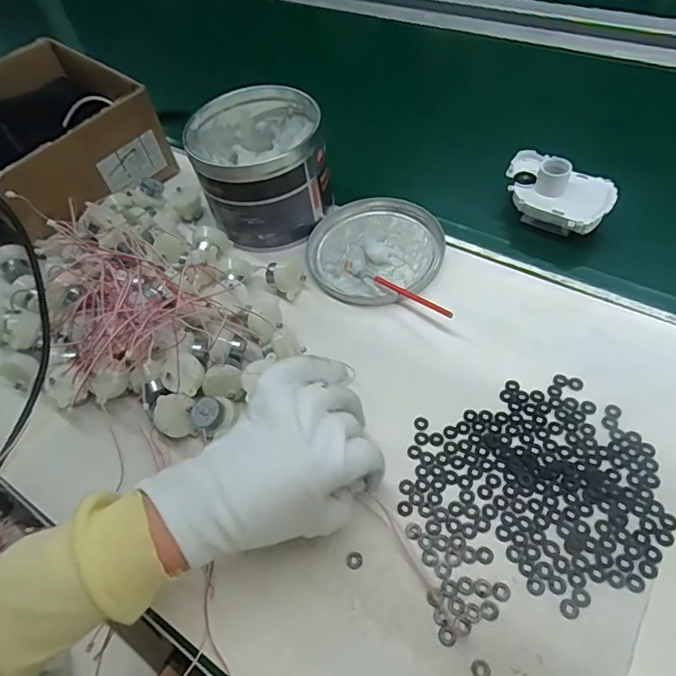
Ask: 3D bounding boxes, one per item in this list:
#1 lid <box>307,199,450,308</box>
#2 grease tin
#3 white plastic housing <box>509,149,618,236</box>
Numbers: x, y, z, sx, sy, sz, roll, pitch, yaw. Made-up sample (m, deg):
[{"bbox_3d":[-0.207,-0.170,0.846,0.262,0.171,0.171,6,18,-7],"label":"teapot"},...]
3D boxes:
[{"bbox_3d":[0.037,-0.091,0.492,0.129,0.011,0.132,-4,55,5],"label":"lid"},{"bbox_3d":[-0.075,-0.171,0.505,0.124,0.102,0.137,-15,55,-2],"label":"grease tin"},{"bbox_3d":[0.207,-0.139,0.481,0.100,0.054,0.067,30,64,25],"label":"white plastic housing"}]

